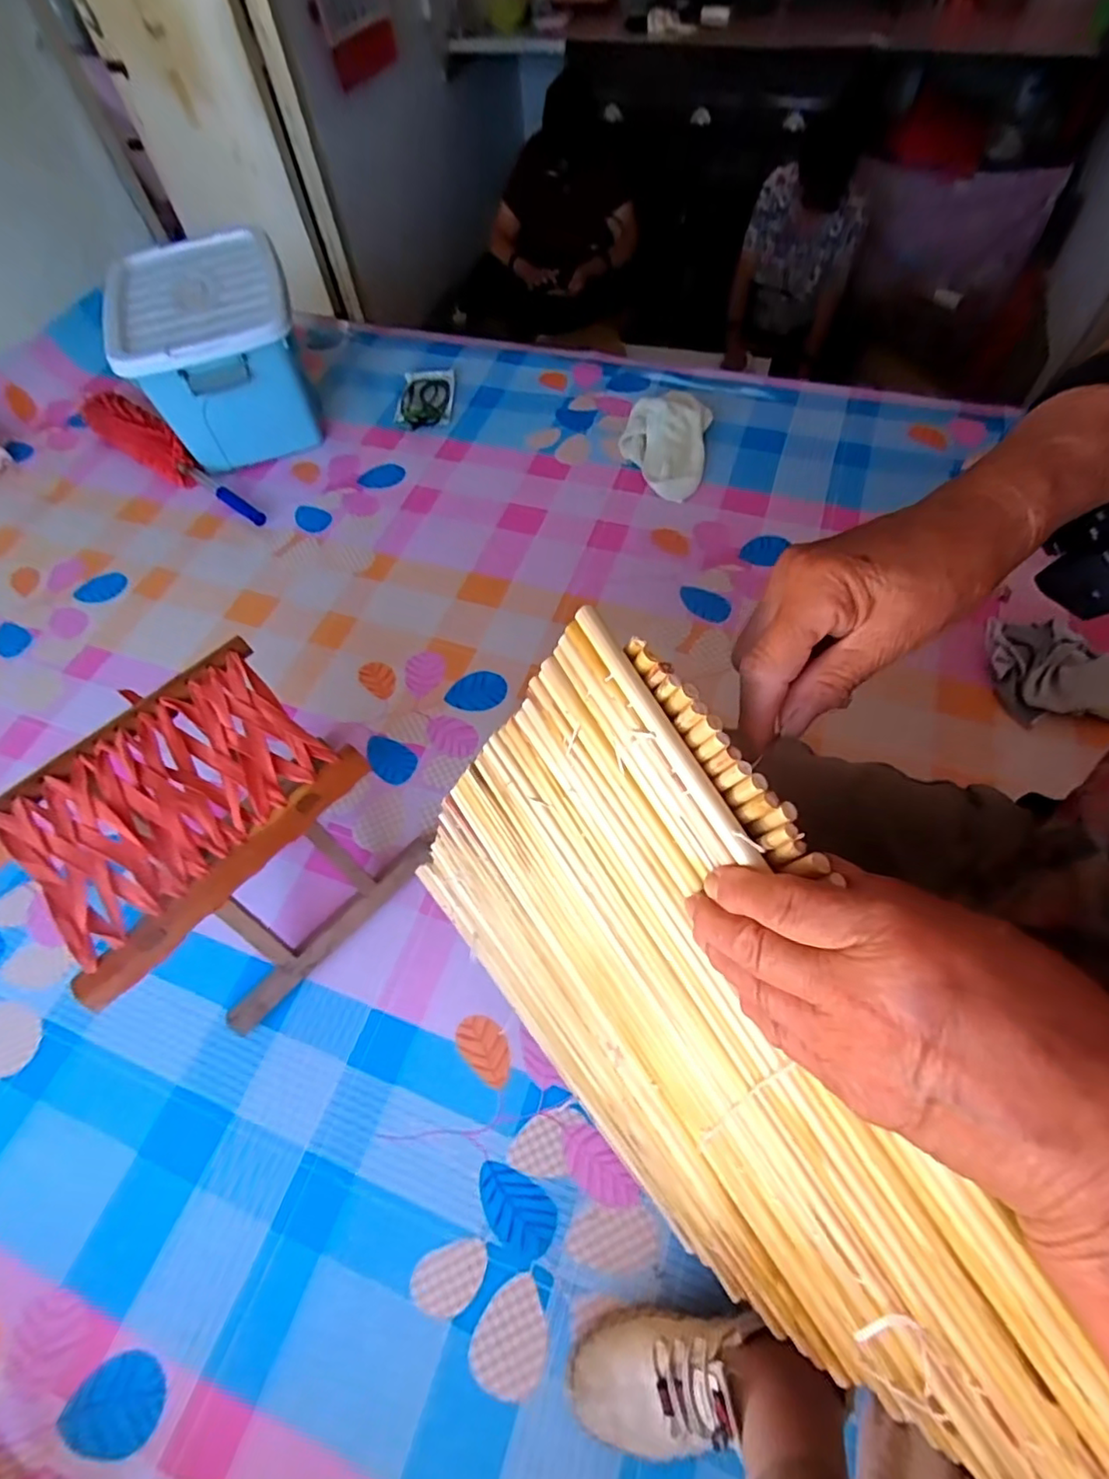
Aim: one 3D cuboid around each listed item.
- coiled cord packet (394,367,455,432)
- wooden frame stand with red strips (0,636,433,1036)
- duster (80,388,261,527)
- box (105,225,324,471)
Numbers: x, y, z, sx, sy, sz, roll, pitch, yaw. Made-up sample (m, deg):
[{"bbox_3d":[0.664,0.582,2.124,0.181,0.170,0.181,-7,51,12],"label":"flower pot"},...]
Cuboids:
[{"bbox_3d":[-0.264,-0.710,1.248,0.115,0.013,0.185,0,61,7],"label":"coiled cord packet"},{"bbox_3d":[-0.342,0.111,0.662,0.247,0.249,0.280,38,68,20],"label":"wooden frame stand with red strips"},{"bbox_3d":[-0.737,-0.535,1.147,0.501,0.076,0.078,35,67,19],"label":"duster"},{"bbox_3d":[-0.620,-0.728,1.151,0.293,0.239,0.337,-18,60,-3],"label":"box"}]

